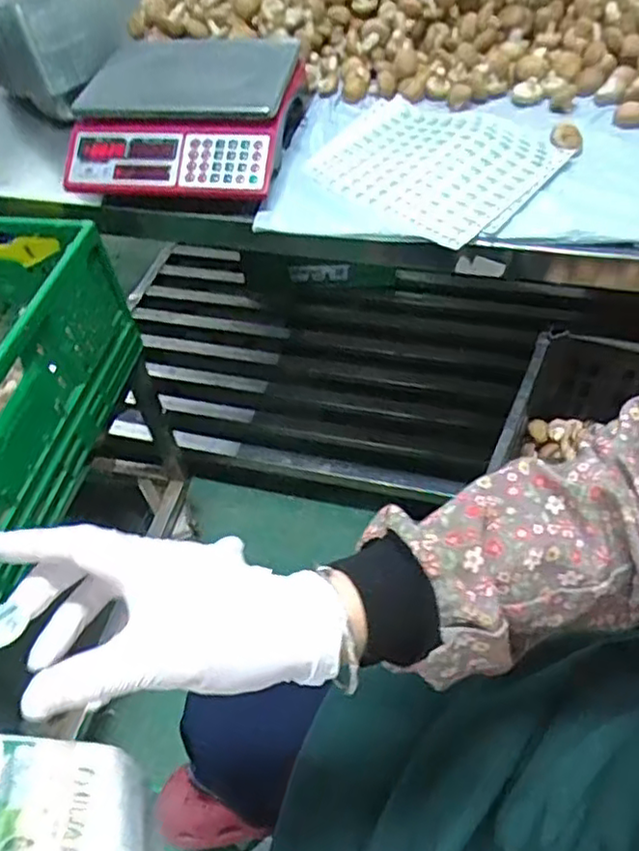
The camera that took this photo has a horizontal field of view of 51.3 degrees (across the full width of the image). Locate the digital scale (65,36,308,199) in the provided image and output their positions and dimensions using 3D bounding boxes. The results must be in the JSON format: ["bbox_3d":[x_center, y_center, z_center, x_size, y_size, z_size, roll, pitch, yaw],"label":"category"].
[{"bbox_3d":[-0.199,-0.455,0.961,0.313,0.098,0.297,4,52,9],"label":"digital scale"}]

